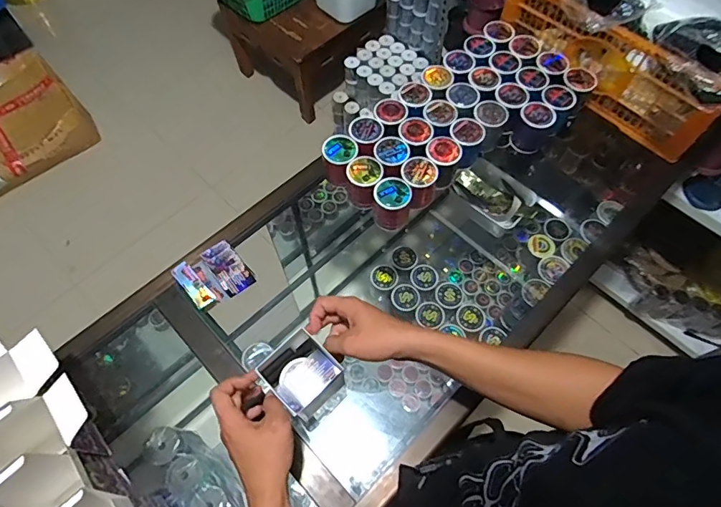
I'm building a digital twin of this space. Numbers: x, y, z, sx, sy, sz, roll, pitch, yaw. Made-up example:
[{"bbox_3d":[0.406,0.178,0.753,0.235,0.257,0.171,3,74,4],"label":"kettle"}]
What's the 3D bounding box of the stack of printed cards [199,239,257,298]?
[{"bbox_3d":[-0.191,0.021,0.649,0.044,0.009,0.086,-36,70,-17],"label":"stack of printed cards"}]

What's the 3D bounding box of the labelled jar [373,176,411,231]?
[{"bbox_3d":[0.046,-0.075,0.677,0.051,0.064,0.052,1,63,-1],"label":"labelled jar"}]

